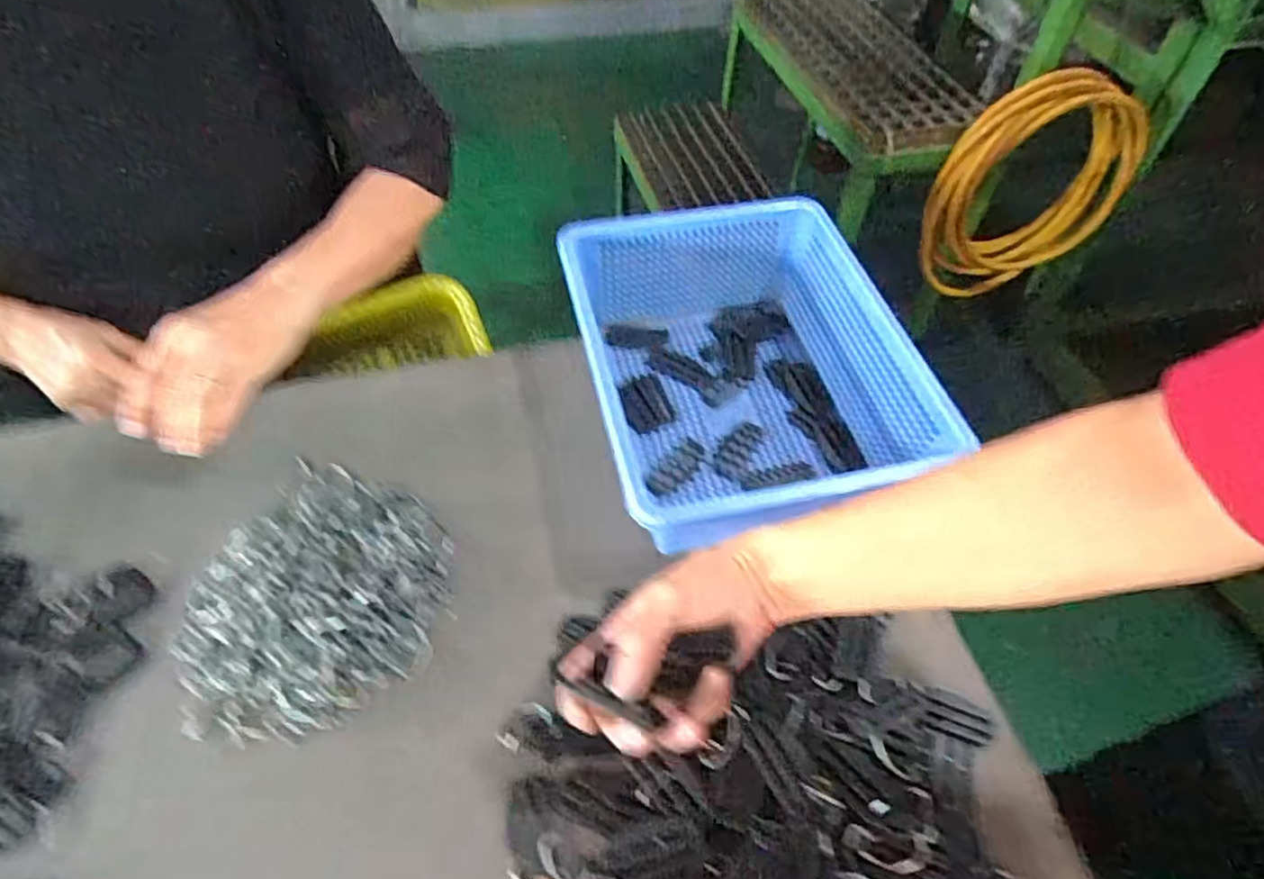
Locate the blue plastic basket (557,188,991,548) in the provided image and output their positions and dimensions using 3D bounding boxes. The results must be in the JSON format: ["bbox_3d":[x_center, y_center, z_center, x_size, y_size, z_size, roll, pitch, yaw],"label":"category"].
[{"bbox_3d":[0.089,-0.062,0.556,0.232,0.110,0.282,-9,54,-8],"label":"blue plastic basket"}]

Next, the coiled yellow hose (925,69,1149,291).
[{"bbox_3d":[0.666,-0.410,1.178,0.338,0.379,0.069,-11,54,-10],"label":"coiled yellow hose"}]

